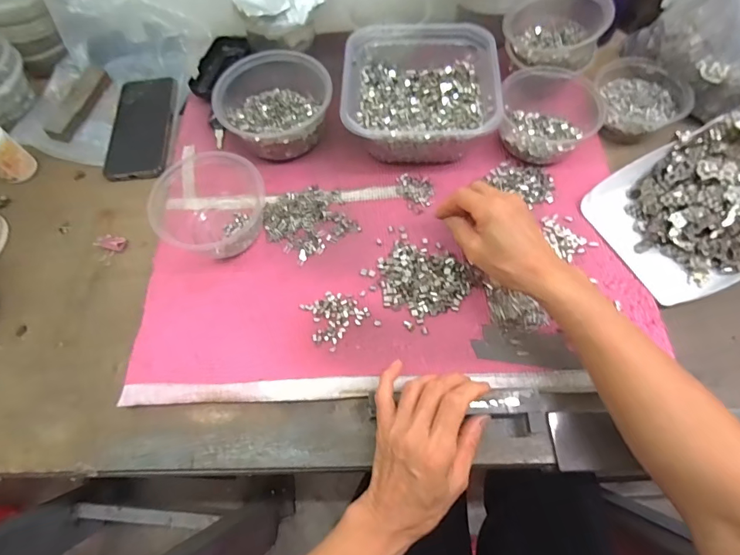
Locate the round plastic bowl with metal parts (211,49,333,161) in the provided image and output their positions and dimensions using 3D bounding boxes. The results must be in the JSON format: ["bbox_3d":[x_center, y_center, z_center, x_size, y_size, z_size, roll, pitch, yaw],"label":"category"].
[{"bbox_3d":[-0.114,-0.209,0.515,0.120,0.064,0.127,-1,63,2],"label":"round plastic bowl with metal parts"}]

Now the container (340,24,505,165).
[{"bbox_3d":[0.057,-0.217,0.509,0.169,0.077,0.171,0,65,2],"label":"container"}]

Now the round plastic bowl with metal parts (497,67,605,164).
[{"bbox_3d":[0.215,-0.197,0.506,0.109,0.047,0.133,9,66,6],"label":"round plastic bowl with metal parts"}]

